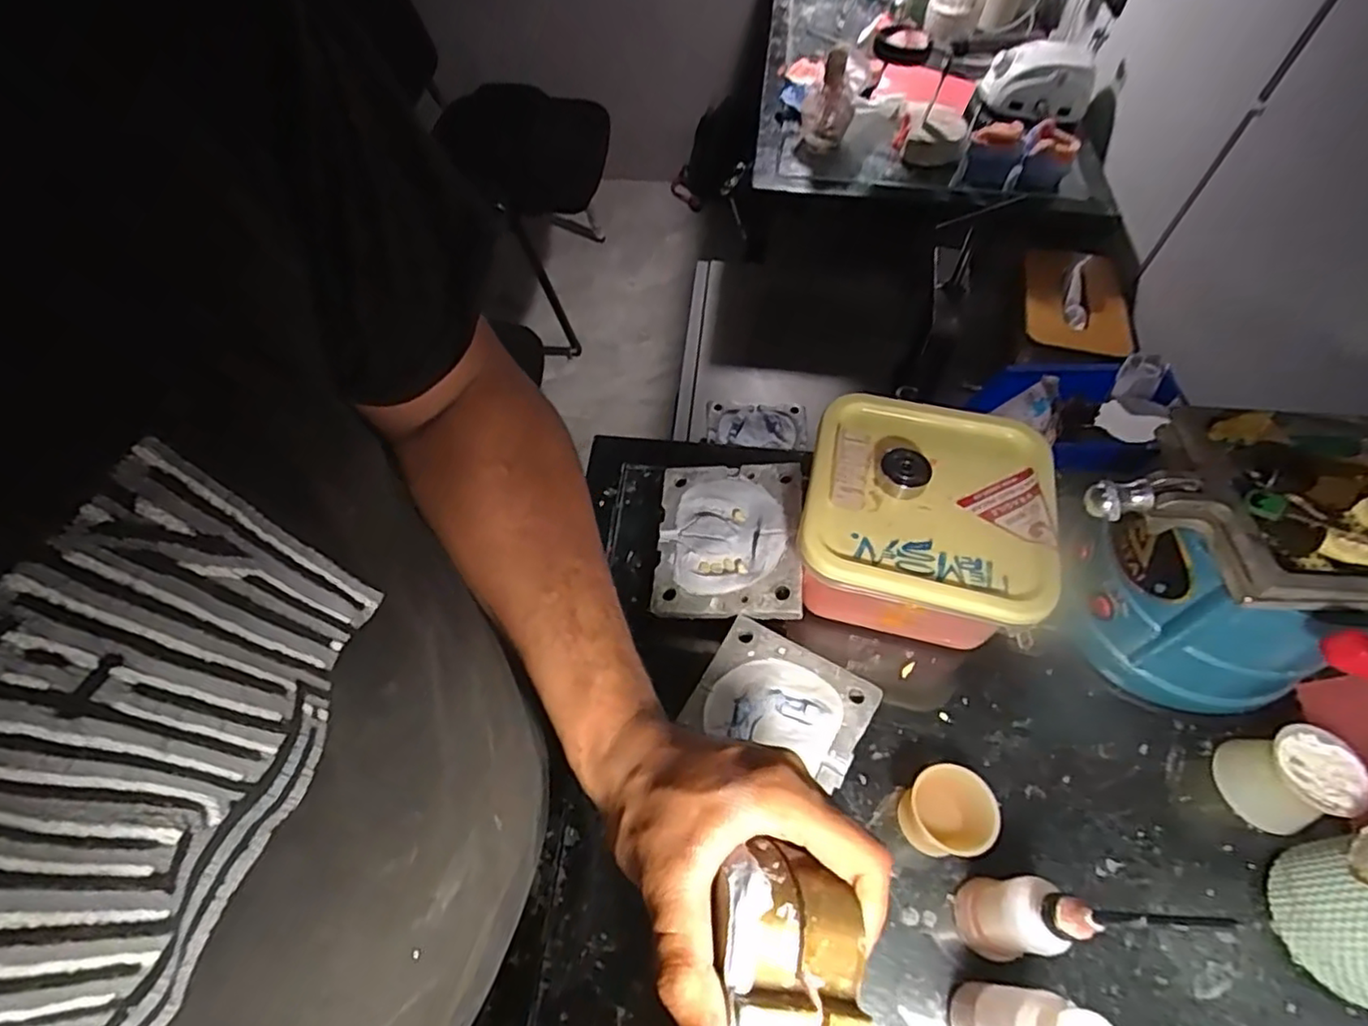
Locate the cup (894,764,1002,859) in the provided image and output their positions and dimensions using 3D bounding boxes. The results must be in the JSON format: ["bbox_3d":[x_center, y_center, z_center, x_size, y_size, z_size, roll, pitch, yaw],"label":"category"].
[{"bbox_3d":[0.173,0.197,0.428,0.053,0.046,0.051,0,58,0],"label":"cup"}]

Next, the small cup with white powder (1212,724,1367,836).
[{"bbox_3d":[0.406,0.178,0.435,0.052,0.054,0.057,0,58,0],"label":"small cup with white powder"}]

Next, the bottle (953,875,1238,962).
[{"bbox_3d":[0.190,0.210,0.338,0.034,0.182,0.038,-32,63,-19],"label":"bottle"}]

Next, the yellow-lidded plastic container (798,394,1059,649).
[{"bbox_3d":[0.177,0.013,0.509,0.166,0.111,0.166,13,58,8],"label":"yellow-lidded plastic container"}]

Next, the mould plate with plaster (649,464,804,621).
[{"bbox_3d":[0.034,0.020,0.509,0.112,0.016,0.125,-1,64,14],"label":"mould plate with plaster"}]

